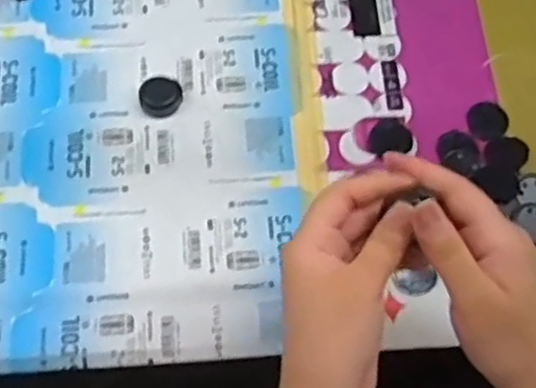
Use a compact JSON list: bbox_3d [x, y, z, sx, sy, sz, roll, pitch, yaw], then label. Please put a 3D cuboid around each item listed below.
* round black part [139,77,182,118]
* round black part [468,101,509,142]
[{"bbox_3d":[-0.077,-0.070,0.512,0.030,0.012,0.026,-10,67,-7],"label":"round black part"},{"bbox_3d":[0.160,-0.053,0.520,0.029,0.004,0.036,29,69,10],"label":"round black part"}]

